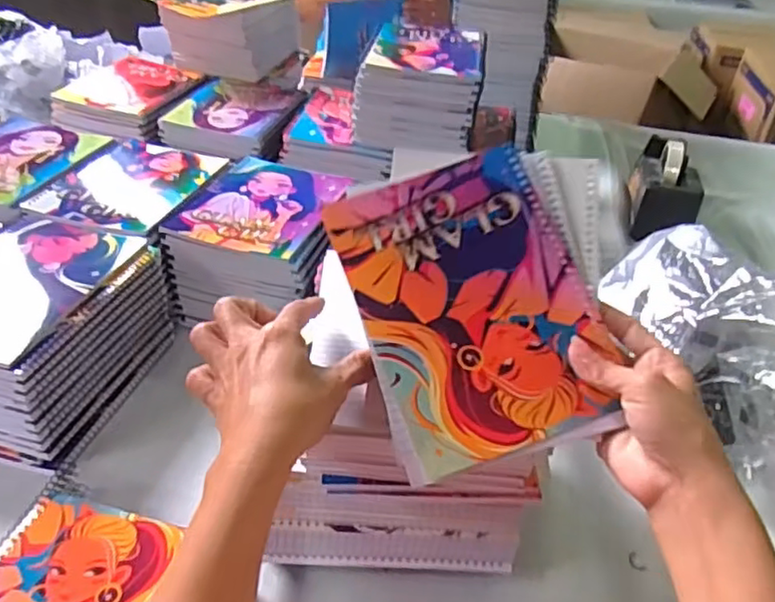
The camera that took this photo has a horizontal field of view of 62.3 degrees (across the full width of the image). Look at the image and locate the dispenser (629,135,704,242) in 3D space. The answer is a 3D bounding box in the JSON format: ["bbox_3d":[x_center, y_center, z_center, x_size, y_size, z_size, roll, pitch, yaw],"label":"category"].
[{"bbox_3d":[0.410,-0.178,0.945,0.090,0.103,0.197,15,39,13],"label":"dispenser"}]

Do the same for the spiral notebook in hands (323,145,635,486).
[{"bbox_3d":[0.056,-0.001,0.414,0.150,0.009,0.201,-15,68,-9],"label":"spiral notebook in hands"}]

